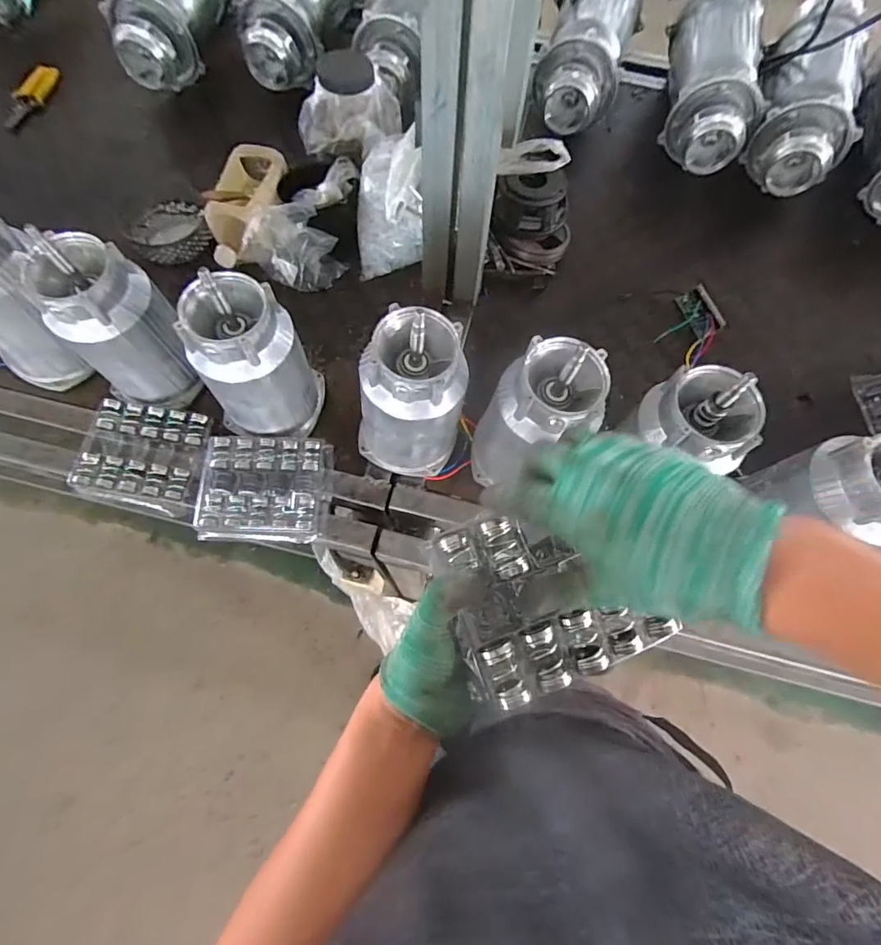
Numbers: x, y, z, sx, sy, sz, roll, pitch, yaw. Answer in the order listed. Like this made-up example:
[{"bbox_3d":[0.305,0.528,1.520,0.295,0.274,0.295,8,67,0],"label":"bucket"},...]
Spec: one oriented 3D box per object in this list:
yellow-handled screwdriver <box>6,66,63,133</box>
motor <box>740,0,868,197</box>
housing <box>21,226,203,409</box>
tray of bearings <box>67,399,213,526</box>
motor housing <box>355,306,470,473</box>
[{"bbox_3d":[-0.753,-0.685,0.874,0.030,0.031,0.171,13,72,3],"label":"yellow-handled screwdriver"},{"bbox_3d":[0.629,-0.653,0.813,0.143,0.124,0.372,19,72,4],"label":"motor"},{"bbox_3d":[-0.394,-0.172,0.586,0.125,0.209,0.100,-30,75,-11],"label":"housing"},{"bbox_3d":[-0.395,-0.022,0.642,0.169,0.028,0.139,13,72,2],"label":"tray of bearings"},{"bbox_3d":[-0.033,-0.084,0.574,0.116,0.227,0.115,19,72,5],"label":"motor housing"}]

